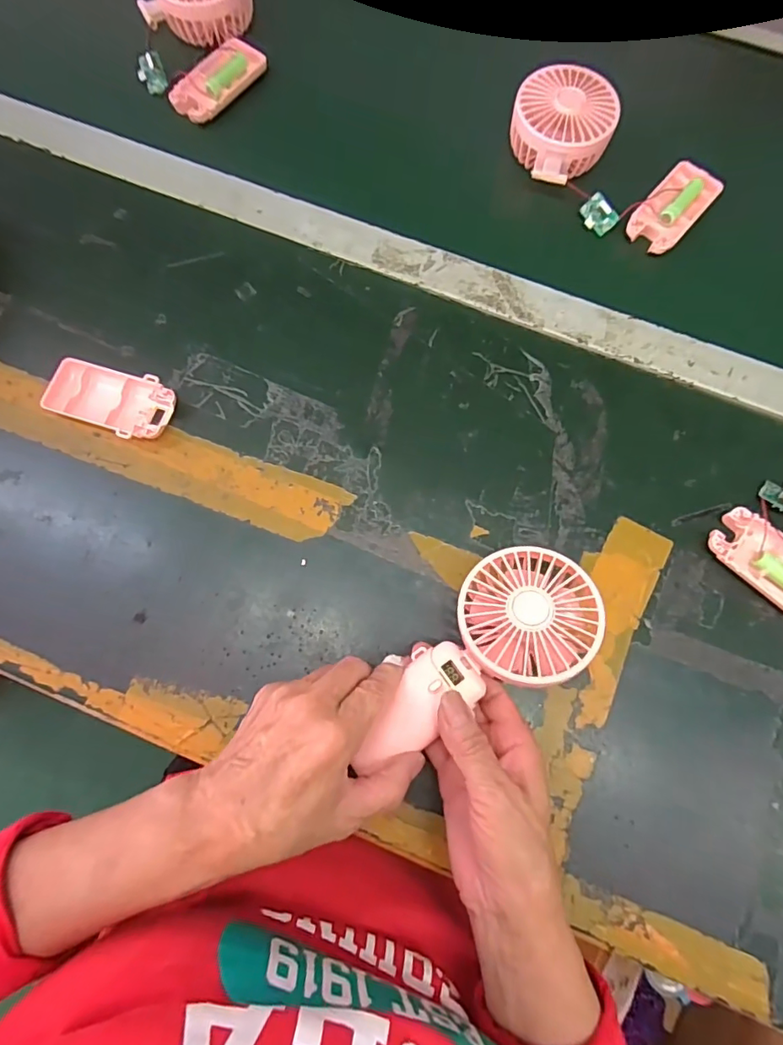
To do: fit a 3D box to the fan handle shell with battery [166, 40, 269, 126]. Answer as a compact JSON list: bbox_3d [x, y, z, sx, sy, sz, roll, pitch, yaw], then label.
[{"bbox_3d":[-0.159,-0.405,0.464,0.044,0.011,0.094,41,79,9],"label":"fan handle shell with battery"}]

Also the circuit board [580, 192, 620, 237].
[{"bbox_3d":[0.181,-0.268,0.443,0.031,0.024,0.006,44,42,-9],"label":"circuit board"}]

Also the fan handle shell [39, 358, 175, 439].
[{"bbox_3d":[-0.214,-0.094,0.389,0.093,0.016,0.049,19,76,4],"label":"fan handle shell"}]

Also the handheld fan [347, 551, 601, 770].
[{"bbox_3d":[0.051,0.084,0.314,0.173,0.027,0.080,-38,80,-7],"label":"handheld fan"}]

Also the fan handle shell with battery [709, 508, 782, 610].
[{"bbox_3d":[0.281,0.033,0.373,0.096,0.012,0.045,43,79,9],"label":"fan handle shell with battery"}]

